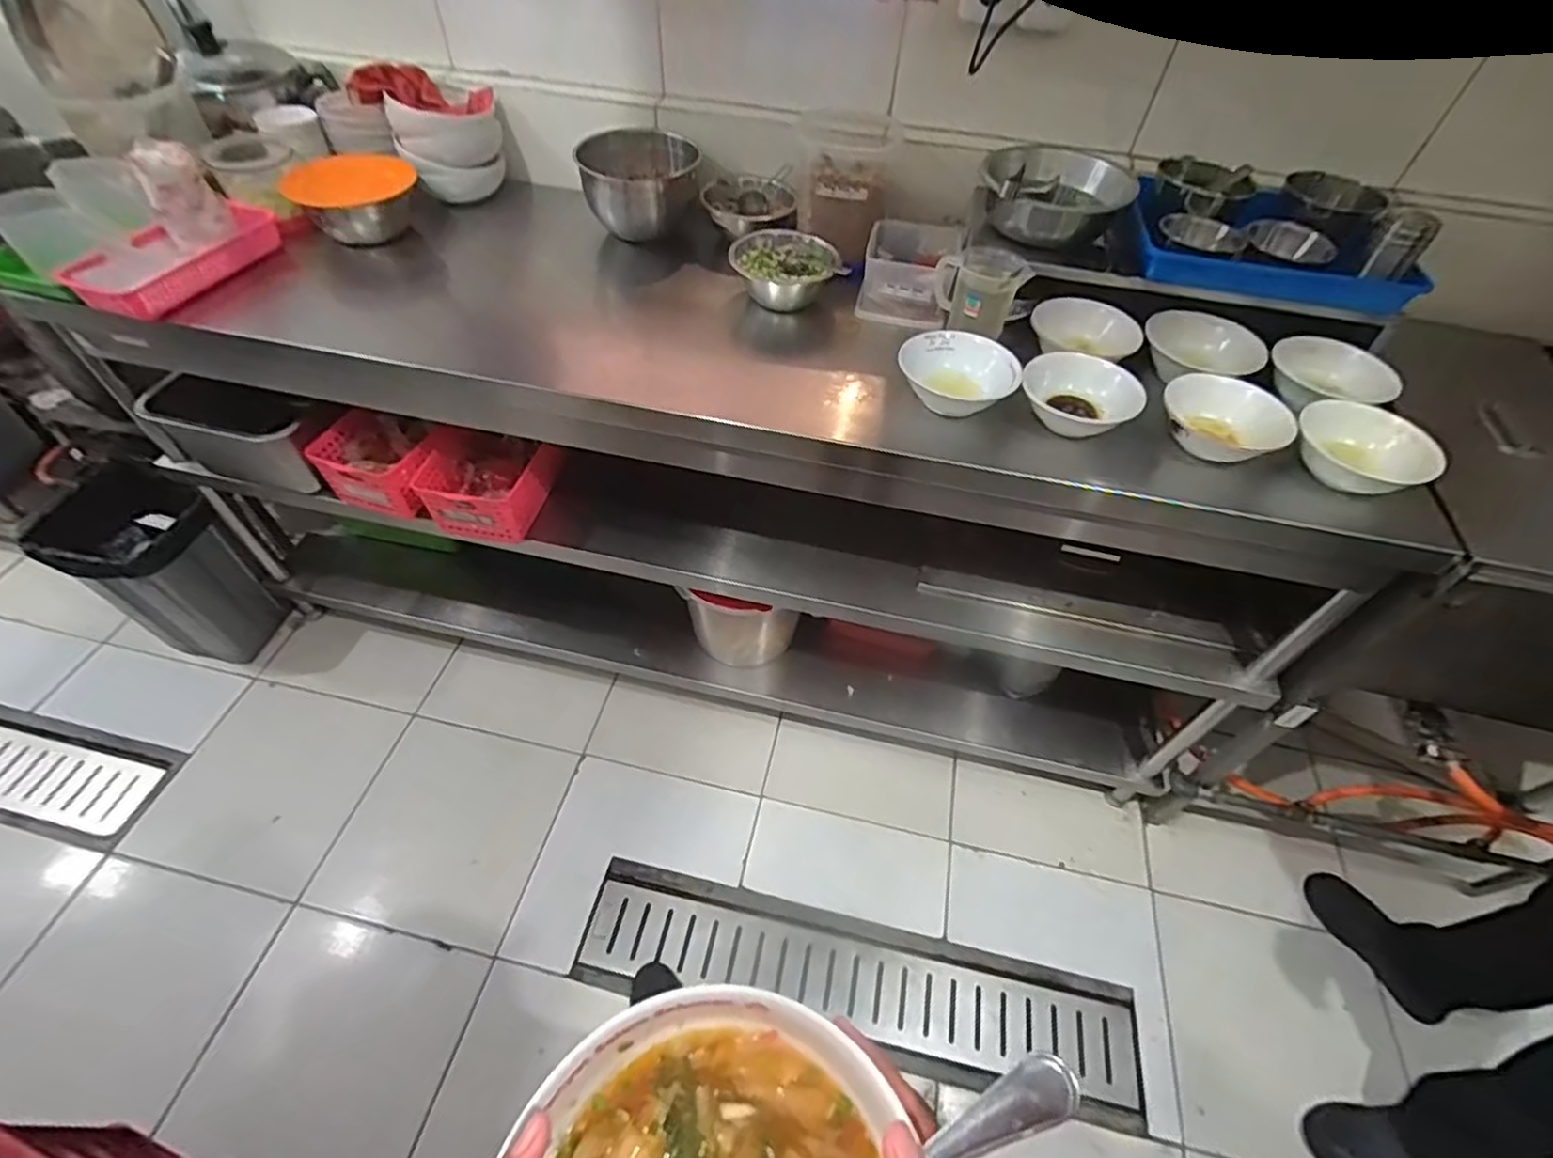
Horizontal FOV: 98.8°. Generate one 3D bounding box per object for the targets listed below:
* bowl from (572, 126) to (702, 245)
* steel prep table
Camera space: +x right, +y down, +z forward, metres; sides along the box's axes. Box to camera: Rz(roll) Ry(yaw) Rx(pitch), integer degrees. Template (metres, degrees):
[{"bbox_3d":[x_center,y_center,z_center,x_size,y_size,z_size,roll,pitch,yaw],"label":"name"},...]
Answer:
[{"bbox_3d":[-0.239,-0.704,1.186,0.189,0.125,0.189,1,52,-2],"label":"bowl"},{"bbox_3d":[-0.119,-0.227,1.400,1.966,0.811,0.684,12,52,7],"label":"steel prep table"}]

